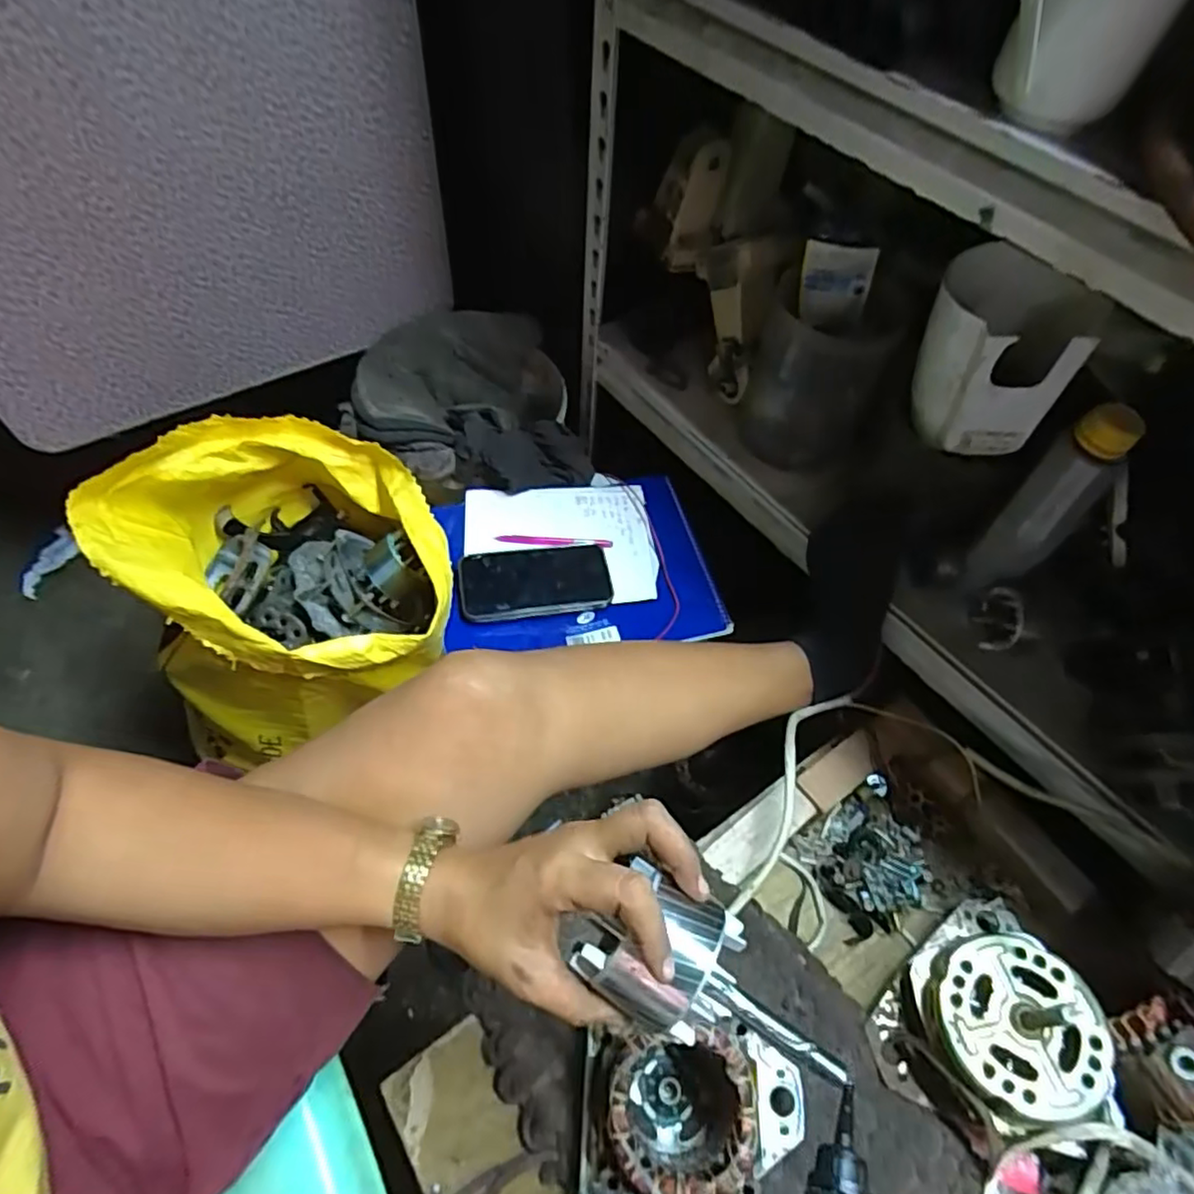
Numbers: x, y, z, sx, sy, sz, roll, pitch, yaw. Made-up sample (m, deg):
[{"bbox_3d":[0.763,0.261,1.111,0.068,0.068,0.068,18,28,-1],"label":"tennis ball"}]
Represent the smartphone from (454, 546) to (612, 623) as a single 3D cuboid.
[{"bbox_3d":[-0.065,-0.017,0.715,0.167,0.012,0.081,-7,62,-18],"label":"smartphone"}]

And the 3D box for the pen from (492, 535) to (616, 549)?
[{"bbox_3d":[-0.048,-0.064,0.746,0.130,0.009,0.011,1,57,-3],"label":"pen"}]

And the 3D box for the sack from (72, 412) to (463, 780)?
[{"bbox_3d":[-0.297,-0.027,0.648,0.269,0.231,0.305,-19,60,-16],"label":"sack"}]

